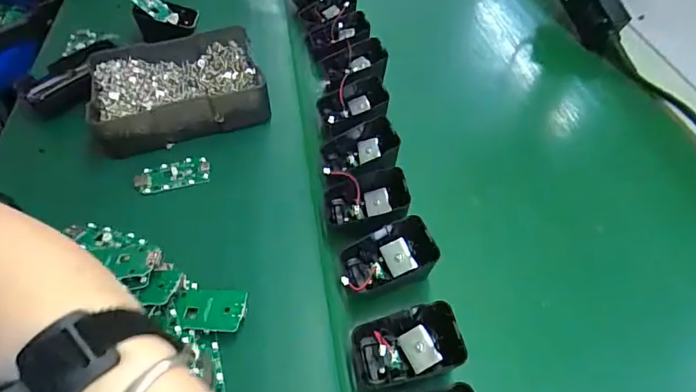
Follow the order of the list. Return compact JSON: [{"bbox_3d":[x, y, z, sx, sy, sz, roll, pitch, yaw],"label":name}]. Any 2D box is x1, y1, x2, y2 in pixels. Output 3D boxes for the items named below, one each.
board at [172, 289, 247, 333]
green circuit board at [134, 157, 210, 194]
[{"bbox_3d":[-0.098,0.080,0.317,0.051,0.004,0.033,2,43,7],"label":"board"},{"bbox_3d":[-0.160,-0.018,0.408,0.064,0.010,0.029,-11,46,-9],"label":"green circuit board"}]

